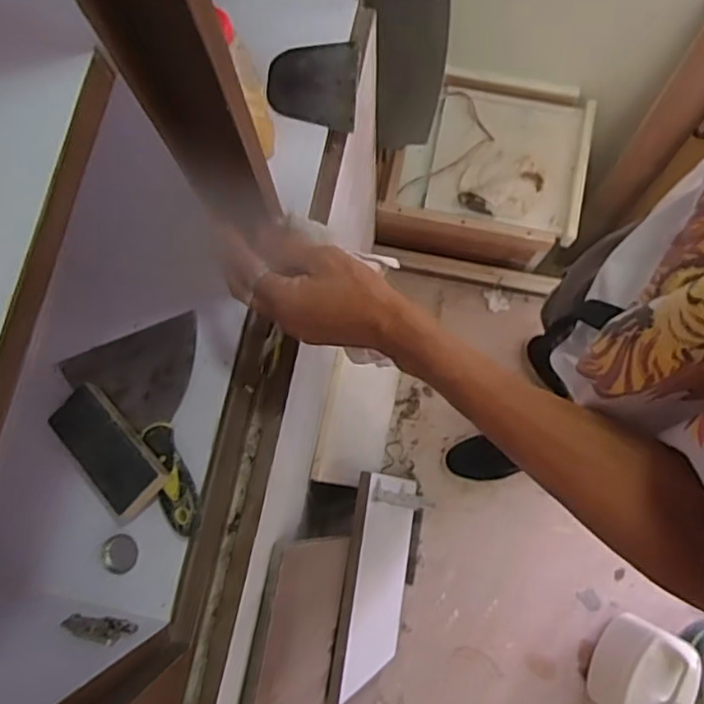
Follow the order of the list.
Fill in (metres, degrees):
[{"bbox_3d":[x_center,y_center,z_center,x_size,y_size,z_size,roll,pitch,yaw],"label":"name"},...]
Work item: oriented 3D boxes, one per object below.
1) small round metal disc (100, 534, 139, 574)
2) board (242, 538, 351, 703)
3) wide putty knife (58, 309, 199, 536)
[{"bbox_3d":[-0.217,0.188,0.578,0.034,0.005,0.034,6,68,-17],"label":"small round metal disc"},{"bbox_3d":[-0.076,0.424,0.819,0.019,0.254,0.345,6,79,22],"label":"board"},{"bbox_3d":[-0.188,0.073,0.593,0.130,0.030,0.199,-23,78,-4],"label":"wide putty knife"}]

